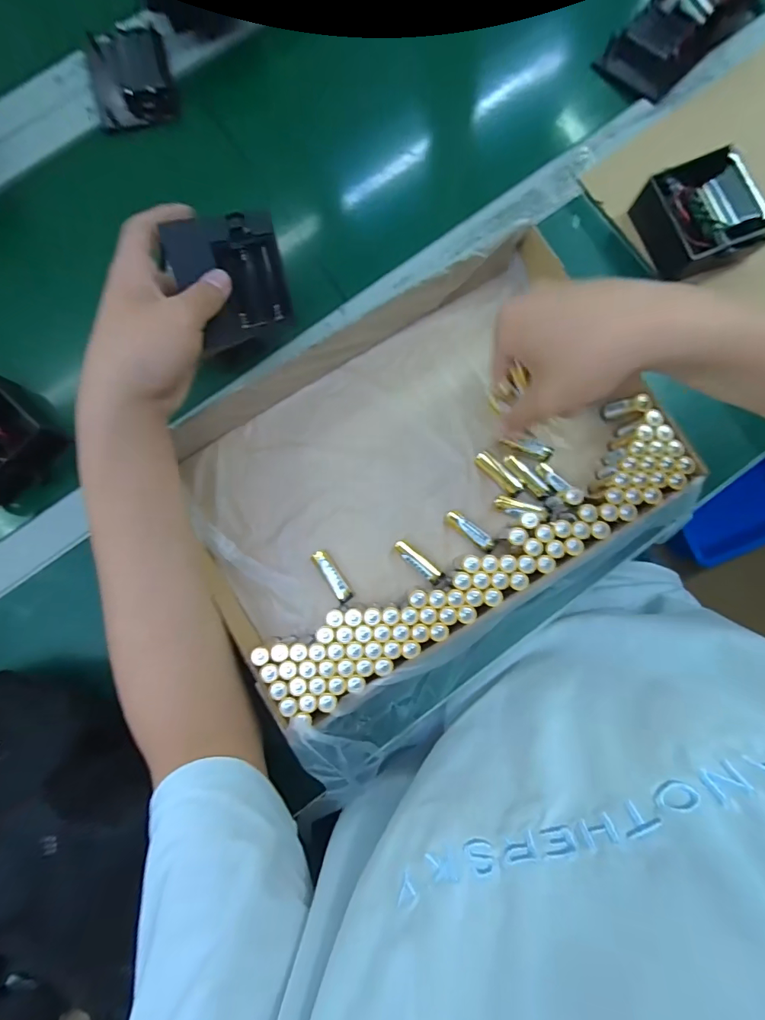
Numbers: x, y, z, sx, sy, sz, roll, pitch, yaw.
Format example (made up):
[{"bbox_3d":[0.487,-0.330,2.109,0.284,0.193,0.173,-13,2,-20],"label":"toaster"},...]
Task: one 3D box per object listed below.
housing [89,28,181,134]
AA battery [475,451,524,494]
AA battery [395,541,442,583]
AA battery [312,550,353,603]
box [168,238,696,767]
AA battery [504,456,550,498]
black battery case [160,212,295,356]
[{"bbox_3d":[-0.253,-0.434,0.453,0.079,0.029,0.075,-11,83,-2],"label":"housing"},{"bbox_3d":[0.099,-0.031,0.388,0.013,0.015,0.048,-41,84,-4],"label":"AA battery"},{"bbox_3d":[0.029,0.044,0.380,0.047,0.011,0.011,43,86,-8],"label":"AA battery"},{"bbox_3d":[-0.042,0.056,0.385,0.013,0.013,0.049,-33,84,-4],"label":"AA battery"},{"bbox_3d":[0.037,-0.022,0.376,0.384,0.060,0.316,-33,84,-3],"label":"box"},{"bbox_3d":[0.122,-0.028,0.386,0.014,0.014,0.050,-42,85,-5],"label":"AA battery"},{"bbox_3d":[-0.111,-0.171,0.345,0.079,0.090,0.022,-26,47,-15],"label":"black battery case"}]

